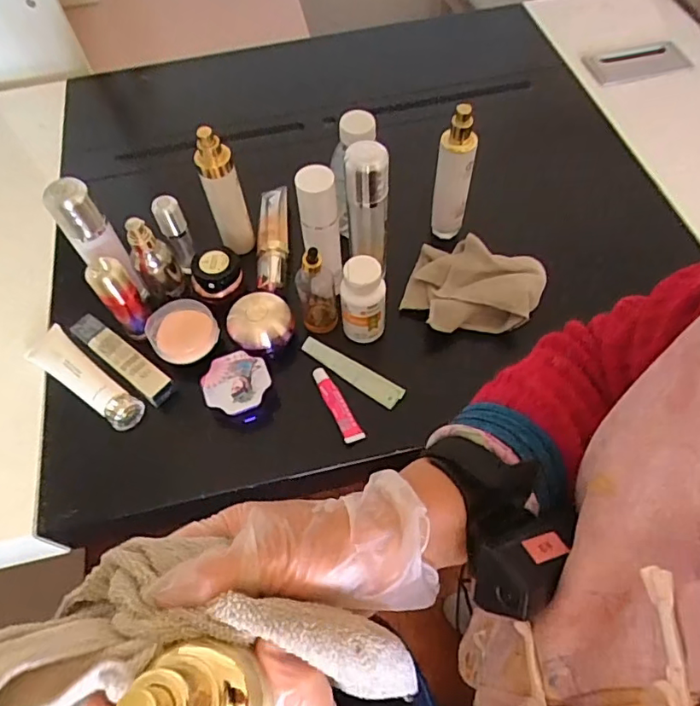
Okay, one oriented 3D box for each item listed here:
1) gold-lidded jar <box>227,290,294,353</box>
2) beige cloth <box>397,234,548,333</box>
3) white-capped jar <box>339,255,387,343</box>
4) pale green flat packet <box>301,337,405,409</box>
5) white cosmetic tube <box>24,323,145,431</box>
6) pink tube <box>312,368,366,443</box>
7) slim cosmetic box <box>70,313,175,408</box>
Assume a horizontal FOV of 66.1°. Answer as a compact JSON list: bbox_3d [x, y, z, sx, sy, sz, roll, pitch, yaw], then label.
[{"bbox_3d":[-0.106,-0.037,0.637,0.074,0.045,0.077,-1,59,2],"label":"gold-lidded jar"},{"bbox_3d":[0.143,-0.075,0.653,0.156,0.049,0.141,27,64,17],"label":"beige cloth"},{"bbox_3d":[0.016,-0.058,0.603,0.053,0.108,0.042,-3,59,1],"label":"white-capped jar"},{"bbox_3d":[0.001,0.020,0.623,0.131,0.006,0.028,29,65,18],"label":"pale green flat packet"},{"bbox_3d":[-0.310,0.030,0.629,0.173,0.033,0.050,33,66,20],"label":"white cosmetic tube"},{"bbox_3d":[-0.015,0.059,0.603,0.021,0.021,0.094,-24,62,-12],"label":"pink tube"},{"bbox_3d":[-0.268,0.003,0.627,0.153,0.022,0.032,35,67,20],"label":"slim cosmetic box"}]

